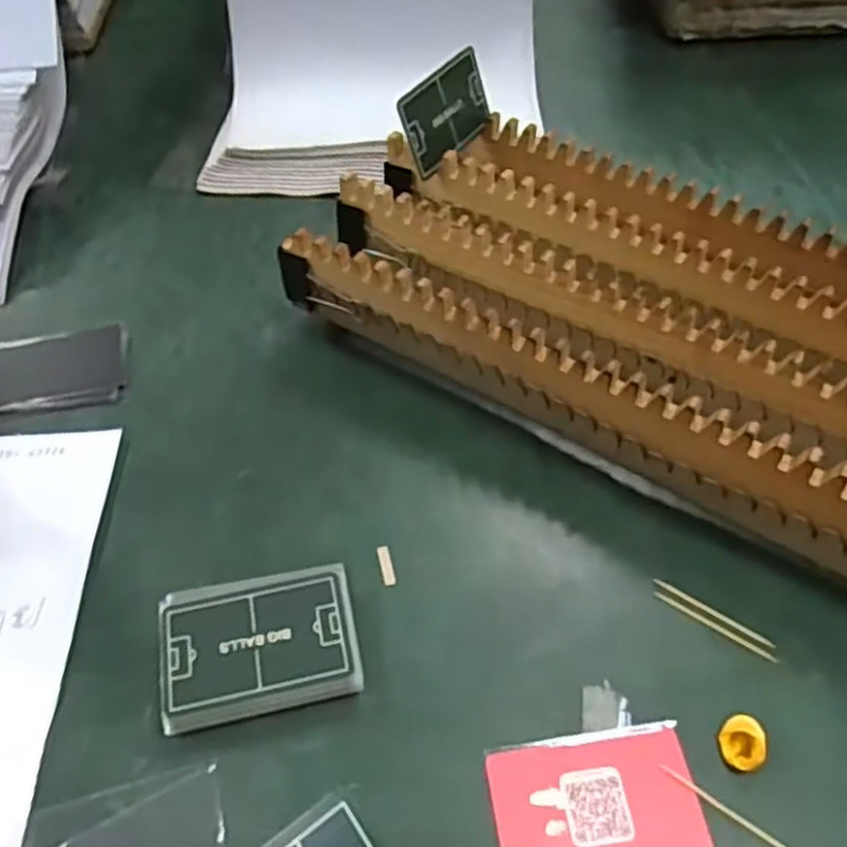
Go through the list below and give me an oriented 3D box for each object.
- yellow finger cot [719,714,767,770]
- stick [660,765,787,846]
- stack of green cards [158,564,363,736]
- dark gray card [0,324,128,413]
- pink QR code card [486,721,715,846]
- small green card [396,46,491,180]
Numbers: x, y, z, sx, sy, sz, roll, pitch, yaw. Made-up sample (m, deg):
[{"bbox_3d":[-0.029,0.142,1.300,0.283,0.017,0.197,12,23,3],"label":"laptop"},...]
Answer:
[{"bbox_3d":[0.139,0.138,0.336,0.018,0.015,0.019,-1,51,1],"label":"yellow finger cot"},{"bbox_3d":[0.128,0.162,0.325,0.061,0.004,0.004,29,58,23],"label":"stick"},{"bbox_3d":[-0.076,0.102,0.364,0.087,0.020,0.067,-10,52,-6],"label":"stack of green cards"},{"bbox_3d":[-0.233,-0.035,0.490,0.090,0.009,0.061,-7,58,-5],"label":"dark gray card"},{"bbox_3d":[0.074,0.160,0.327,0.086,0.004,0.057,-7,51,-3],"label":"pink QR code card"},{"bbox_3d":[0.016,-0.204,0.506,0.007,0.051,0.082,15,53,42],"label":"small green card"}]

